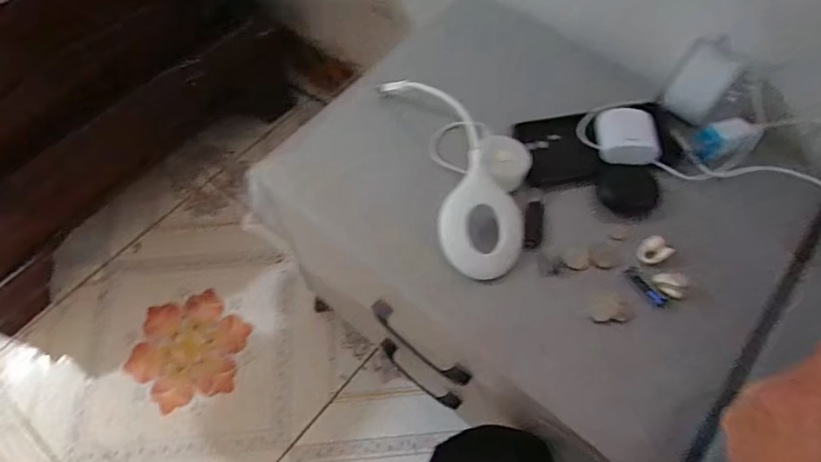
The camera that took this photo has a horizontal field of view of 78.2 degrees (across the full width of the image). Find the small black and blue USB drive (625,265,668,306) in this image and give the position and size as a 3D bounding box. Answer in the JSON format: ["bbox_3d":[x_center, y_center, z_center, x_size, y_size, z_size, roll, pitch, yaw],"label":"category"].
[{"bbox_3d":[0.218,0.051,0.468,0.012,0.011,0.044,-34,67,-17],"label":"small black and blue USB drive"}]

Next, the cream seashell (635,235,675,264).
[{"bbox_3d":[0.229,0.018,0.476,0.026,0.018,0.026,0,62,0],"label":"cream seashell"}]

